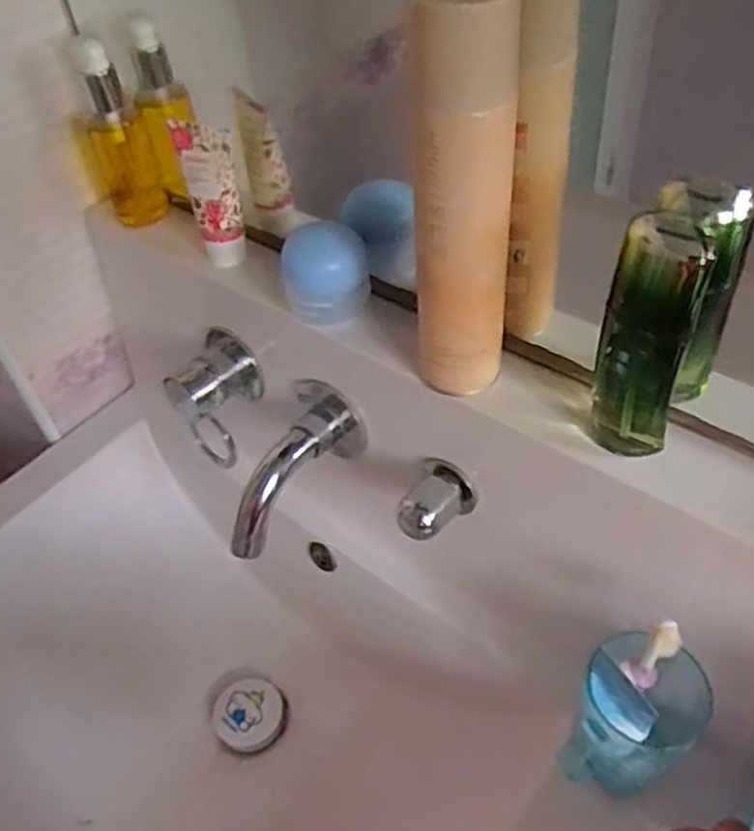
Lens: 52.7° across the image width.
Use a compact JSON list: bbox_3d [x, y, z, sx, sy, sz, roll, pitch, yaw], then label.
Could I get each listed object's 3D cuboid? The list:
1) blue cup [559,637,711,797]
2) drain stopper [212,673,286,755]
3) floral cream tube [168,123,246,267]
[{"bbox_3d":[0.158,0.193,0.468,0.066,0.108,0.083,22,53,25],"label":"blue cup"},{"bbox_3d":[-0.115,0.268,0.684,0.063,0.020,0.060,34,58,32],"label":"drain stopper"},{"bbox_3d":[-0.118,-0.162,0.559,0.038,0.098,0.033,-16,47,-9],"label":"floral cream tube"}]

